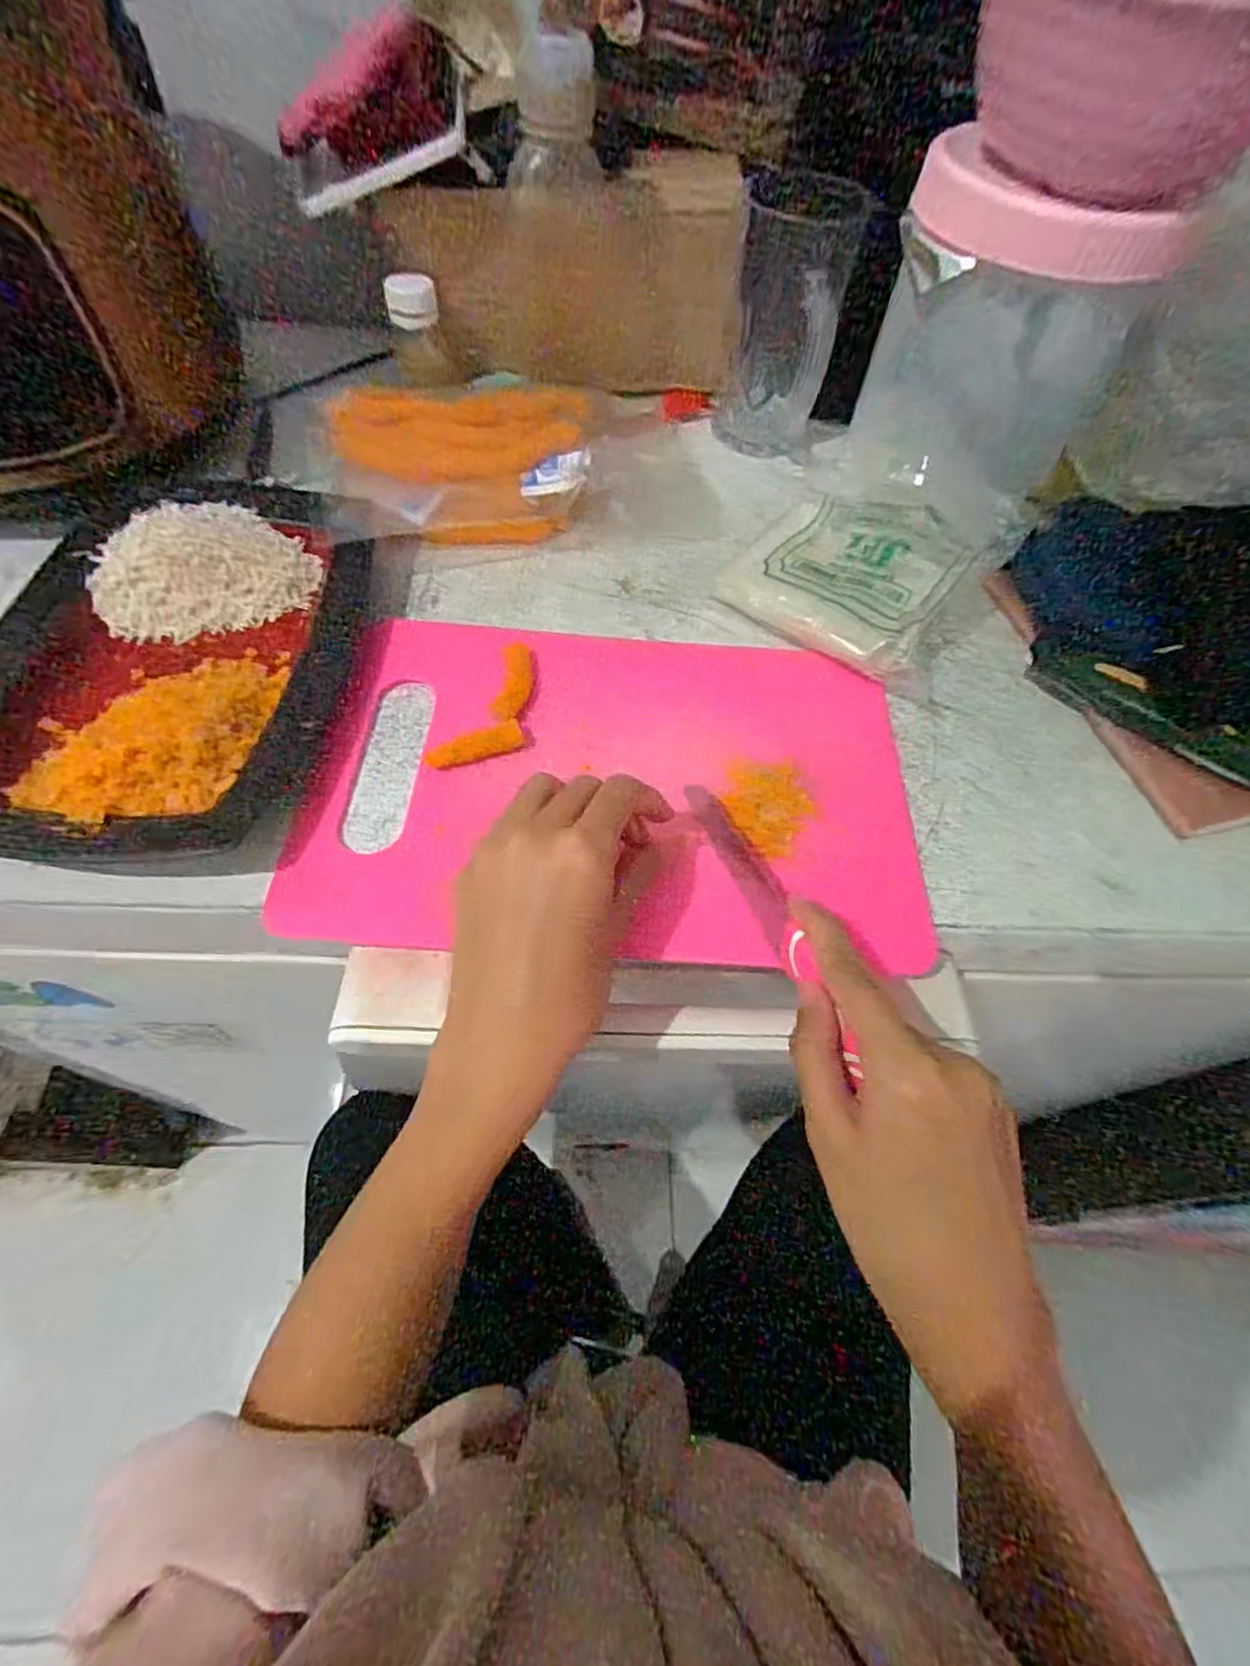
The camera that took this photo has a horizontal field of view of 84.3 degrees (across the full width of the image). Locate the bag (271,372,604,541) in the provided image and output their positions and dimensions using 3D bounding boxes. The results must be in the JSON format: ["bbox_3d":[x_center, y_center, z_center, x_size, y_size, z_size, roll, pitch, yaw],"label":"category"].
[{"bbox_3d":[-0.106,-0.249,0.449,0.173,0.029,0.143,-4,61,-5],"label":"bag"}]

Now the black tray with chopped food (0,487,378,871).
[{"bbox_3d":[-0.231,-0.092,0.353,0.168,0.034,0.239,0,60,-3],"label":"black tray with chopped food"}]

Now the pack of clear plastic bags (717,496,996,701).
[{"bbox_3d":[0.128,-0.149,0.399,0.130,0.044,0.113,24,62,10],"label":"pack of clear plastic bags"}]

